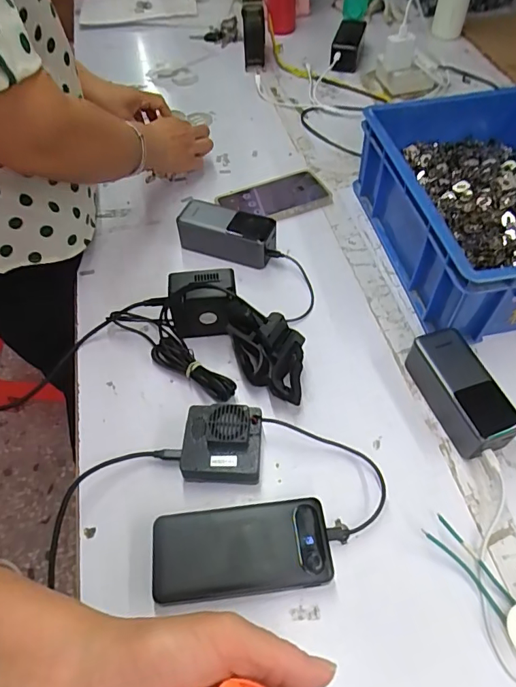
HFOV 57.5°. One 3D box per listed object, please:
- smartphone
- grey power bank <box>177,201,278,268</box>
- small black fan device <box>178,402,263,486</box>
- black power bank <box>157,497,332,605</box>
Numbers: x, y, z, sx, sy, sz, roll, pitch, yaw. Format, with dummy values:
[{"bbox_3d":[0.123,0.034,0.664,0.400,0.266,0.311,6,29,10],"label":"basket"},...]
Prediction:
[{"bbox_3d":[0.029,-0.226,0.736,0.165,0.016,0.082,-21,62,-17],"label":"smartphone"},{"bbox_3d":[-0.043,-0.150,0.654,0.134,0.052,0.062,17,56,14],"label":"grey power bank"},{"bbox_3d":[-0.036,0.103,0.481,0.078,0.048,0.070,0,54,2],"label":"small black fan device"},{"bbox_3d":[-0.015,0.189,0.430,0.155,0.033,0.075,-7,54,-2],"label":"black power bank"}]

